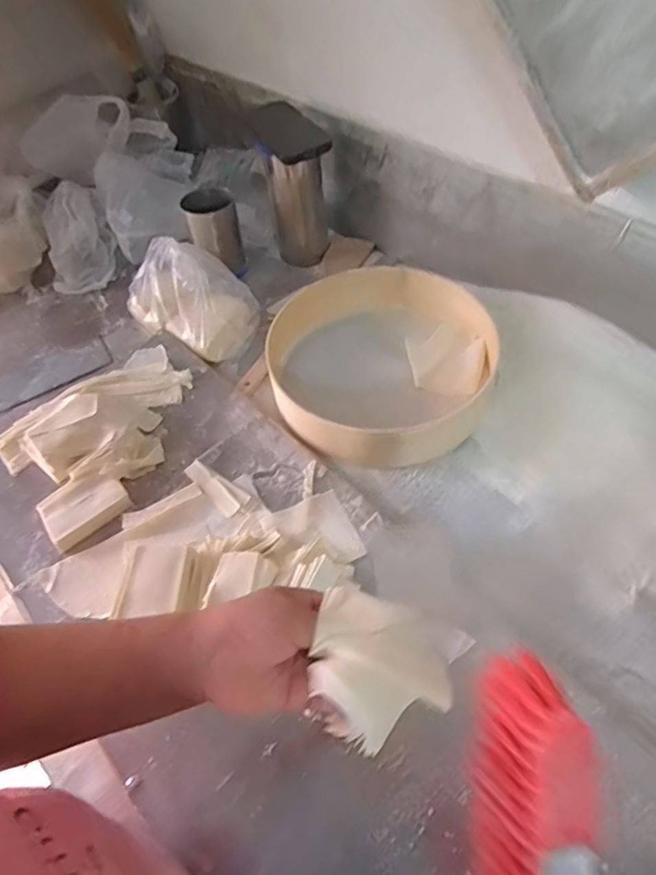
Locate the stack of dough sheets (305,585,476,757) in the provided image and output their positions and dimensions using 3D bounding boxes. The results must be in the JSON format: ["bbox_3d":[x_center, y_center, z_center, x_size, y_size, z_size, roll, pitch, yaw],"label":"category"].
[{"bbox_3d":[0.033,0.150,0.353,0.094,0.030,0.086,19,59,16],"label":"stack of dough sheets"}]

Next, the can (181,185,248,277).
[{"bbox_3d":[-0.179,-0.334,0.888,0.079,0.115,0.079,-2,55,3],"label":"can"}]

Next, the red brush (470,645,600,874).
[{"bbox_3d":[0.111,0.206,0.297,0.062,0.044,0.167,1,78,5],"label":"red brush"}]

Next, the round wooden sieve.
[{"bbox_3d":[0.077,-0.104,0.745,0.301,0.083,0.307,-2,55,3],"label":"round wooden sieve"}]

